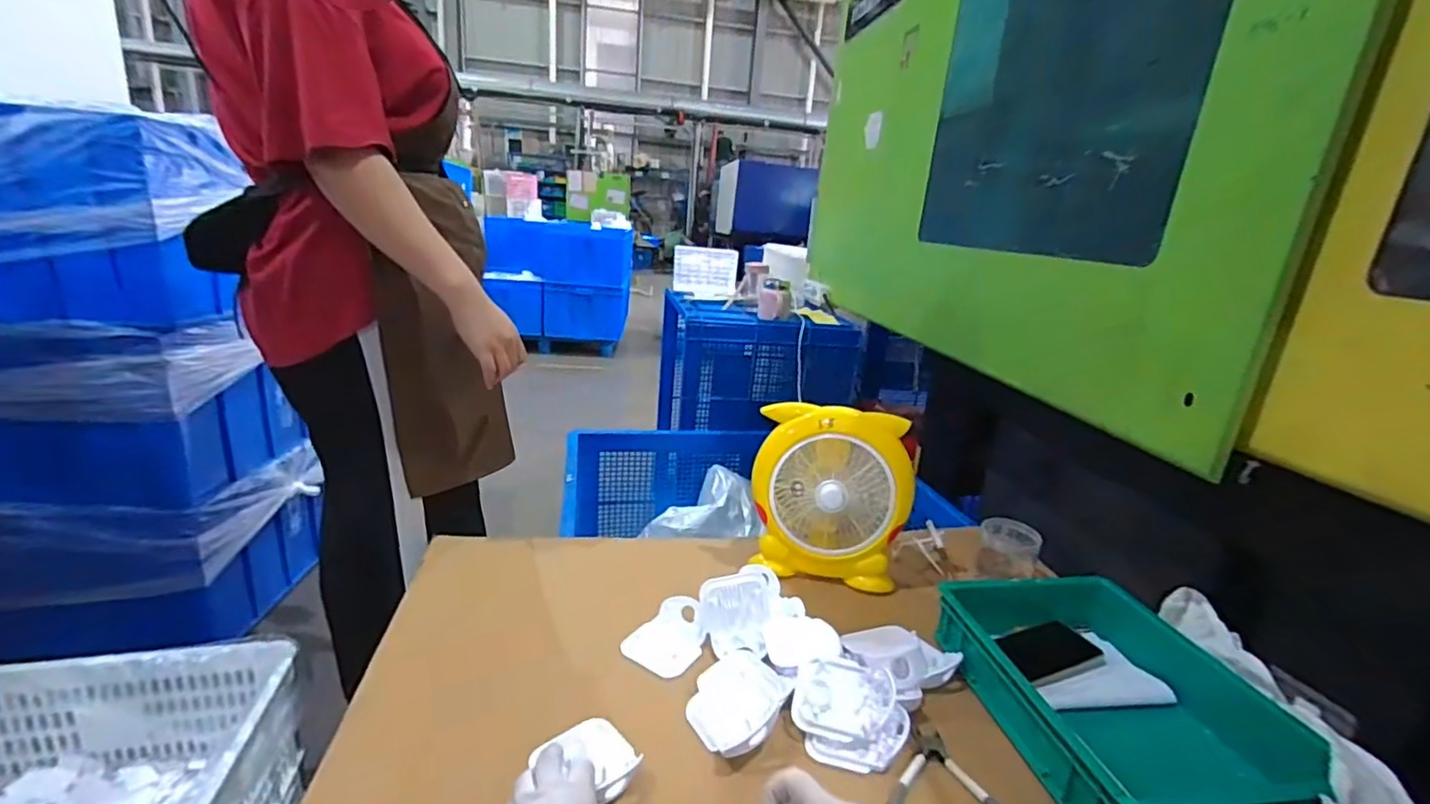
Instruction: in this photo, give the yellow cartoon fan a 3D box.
[{"bbox_3d":[0.175,0.142,0.922,0.232,0.257,0.096,7,18,8],"label":"yellow cartoon fan"}]

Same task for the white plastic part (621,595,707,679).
[{"bbox_3d":[-0.056,0.301,0.782,0.087,0.031,0.115,15,20,29],"label":"white plastic part"}]

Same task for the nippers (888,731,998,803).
[{"bbox_3d":[0.233,0.385,0.605,0.124,0.022,0.131,8,18,10],"label":"nippers"}]

